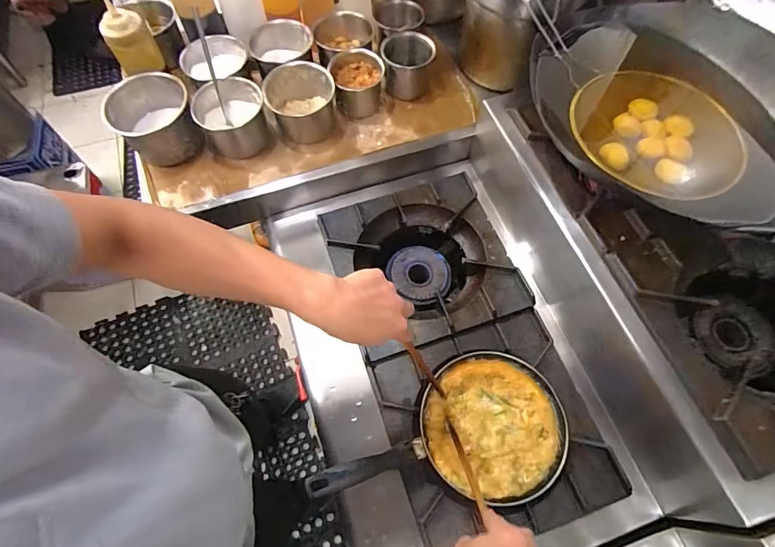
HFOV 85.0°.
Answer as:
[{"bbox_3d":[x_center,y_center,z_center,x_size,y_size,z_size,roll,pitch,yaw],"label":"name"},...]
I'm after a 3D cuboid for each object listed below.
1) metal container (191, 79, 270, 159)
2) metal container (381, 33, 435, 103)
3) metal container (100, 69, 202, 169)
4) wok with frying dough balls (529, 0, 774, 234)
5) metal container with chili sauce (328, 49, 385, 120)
[{"bbox_3d":[-0.273,-0.270,0.752,0.113,0.091,0.107,0,64,-1],"label":"metal container"},{"bbox_3d":[0.036,-0.399,0.812,0.093,0.091,0.096,0,64,-1],"label":"metal container"},{"bbox_3d":[-0.408,-0.266,0.741,0.136,0.107,0.117,-29,68,-14],"label":"metal container"},{"bbox_3d":[0.406,-0.254,0.623,0.367,0.099,0.360,13,64,5],"label":"wok with frying dough balls"},{"bbox_3d":[-0.055,-0.351,0.790,0.092,0.080,0.089,0,64,-1],"label":"metal container with chili sauce"}]

